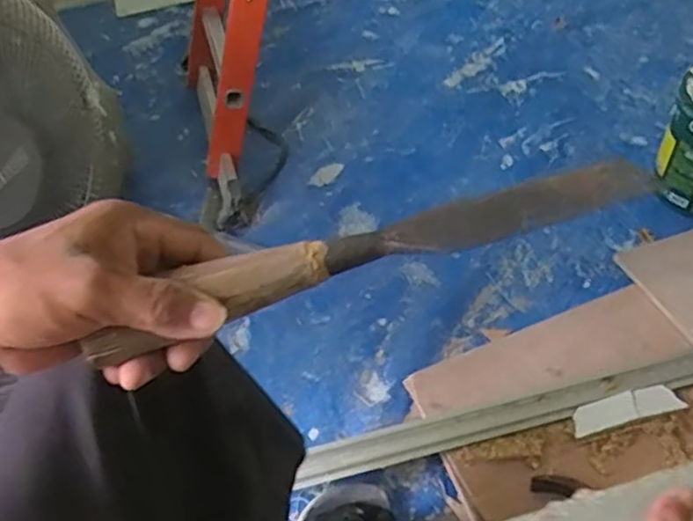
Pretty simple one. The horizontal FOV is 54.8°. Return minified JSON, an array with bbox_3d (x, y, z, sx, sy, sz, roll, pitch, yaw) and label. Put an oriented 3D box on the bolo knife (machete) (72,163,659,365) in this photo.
[{"bbox_3d":[0.015,-0.003,0.359,0.304,0.030,0.038,-16,50,-7],"label":"bolo knife (machete)"}]

